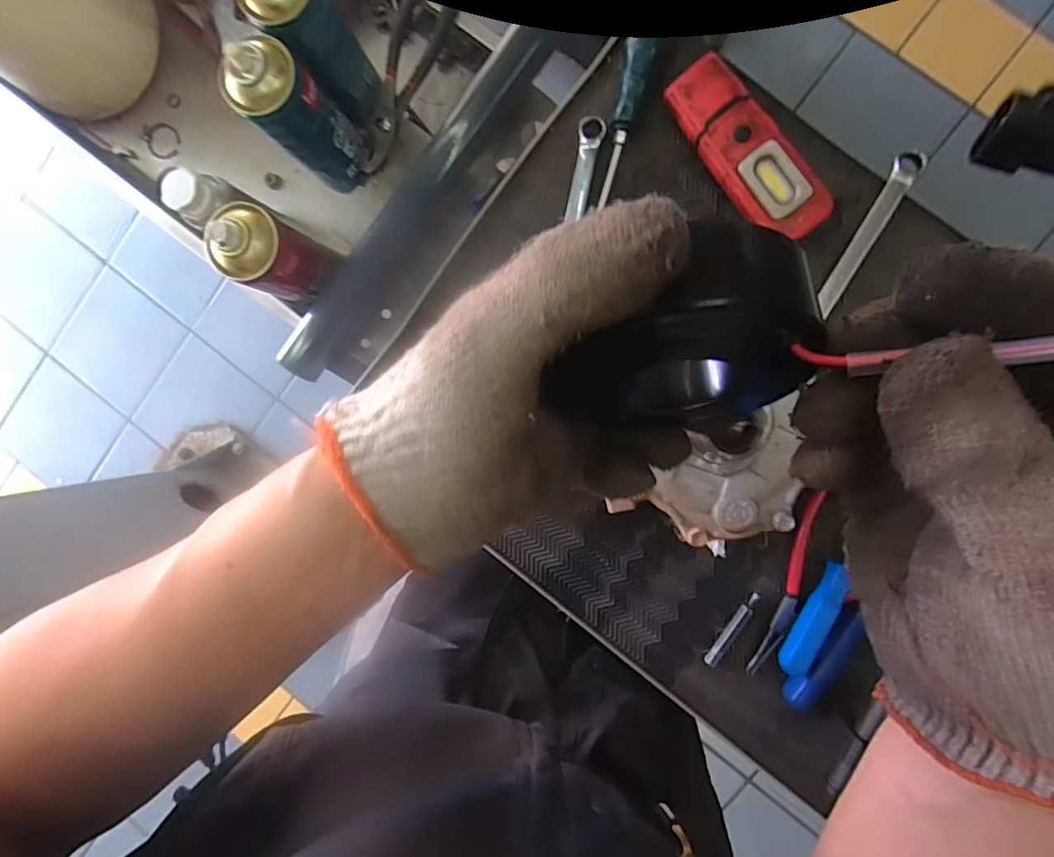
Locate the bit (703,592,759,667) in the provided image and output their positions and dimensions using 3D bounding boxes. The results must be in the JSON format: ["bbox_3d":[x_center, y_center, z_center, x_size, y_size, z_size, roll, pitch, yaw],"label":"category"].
[{"bbox_3d":[0.180,0.176,0.468,0.010,0.010,0.074,35,95,3],"label":"bit"}]

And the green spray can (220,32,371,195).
[{"bbox_3d":[-0.199,-0.277,0.479,0.068,0.149,0.064,-42,88,6],"label":"green spray can"}]

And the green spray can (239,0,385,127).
[{"bbox_3d":[-0.178,-0.334,0.463,0.063,0.139,0.060,0,93,6],"label":"green spray can"}]

